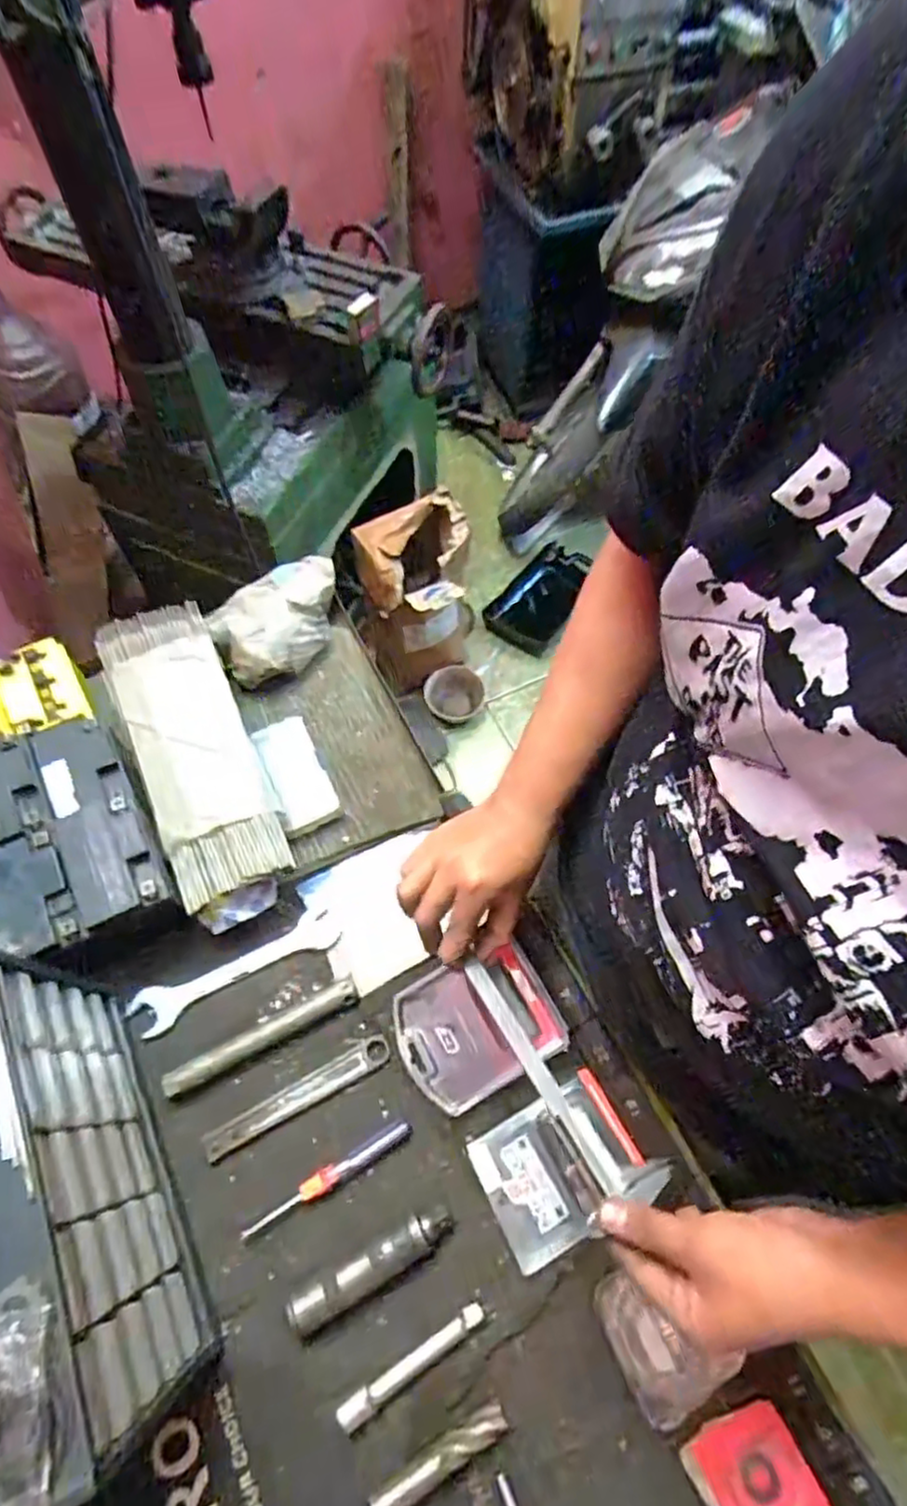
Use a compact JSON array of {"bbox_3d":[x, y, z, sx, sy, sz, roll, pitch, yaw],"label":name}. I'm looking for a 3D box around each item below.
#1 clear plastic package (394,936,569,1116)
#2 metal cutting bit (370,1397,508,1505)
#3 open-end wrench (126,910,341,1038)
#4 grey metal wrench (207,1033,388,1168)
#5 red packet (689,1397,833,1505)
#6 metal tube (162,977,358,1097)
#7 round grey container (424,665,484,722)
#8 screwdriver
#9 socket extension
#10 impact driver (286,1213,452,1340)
[{"bbox_3d":[0.020,0.247,0.622,0.139,0.024,0.113,-25,66,-13],"label":"clear plastic package"},{"bbox_3d":[-0.010,0.507,0.485,0.103,0.016,0.019,-26,66,-13],"label":"metal cutting bit"},{"bbox_3d":[-0.209,0.208,0.651,0.193,0.005,0.041,-25,66,-13],"label":"open-end wrench"},{"bbox_3d":[-0.138,0.305,0.604,0.171,0.008,0.025,-26,66,-13],"label":"grey metal wrench"},{"bbox_3d":[0.224,0.526,0.484,0.072,0.010,0.085,-20,65,-10],"label":"red packet"},{"bbox_3d":[-0.173,0.256,0.614,0.178,0.020,0.022,-25,66,-13],"label":"metal tube"},{"bbox_3d":[0.000,-0.151,1.661,0.151,0.067,0.134,-6,63,-4],"label":"round grey container"},{"bbox_3d":[-0.104,0.356,0.570,0.150,0.011,0.017,-27,66,-13],"label":"screwdriver"},{"bbox_3d":[-0.030,0.461,0.510,0.121,0.015,0.016,-27,66,-13],"label":"socket extension"},{"bbox_3d":[-0.064,0.405,0.532,0.130,0.029,0.027,-27,66,-13],"label":"impact driver"}]

